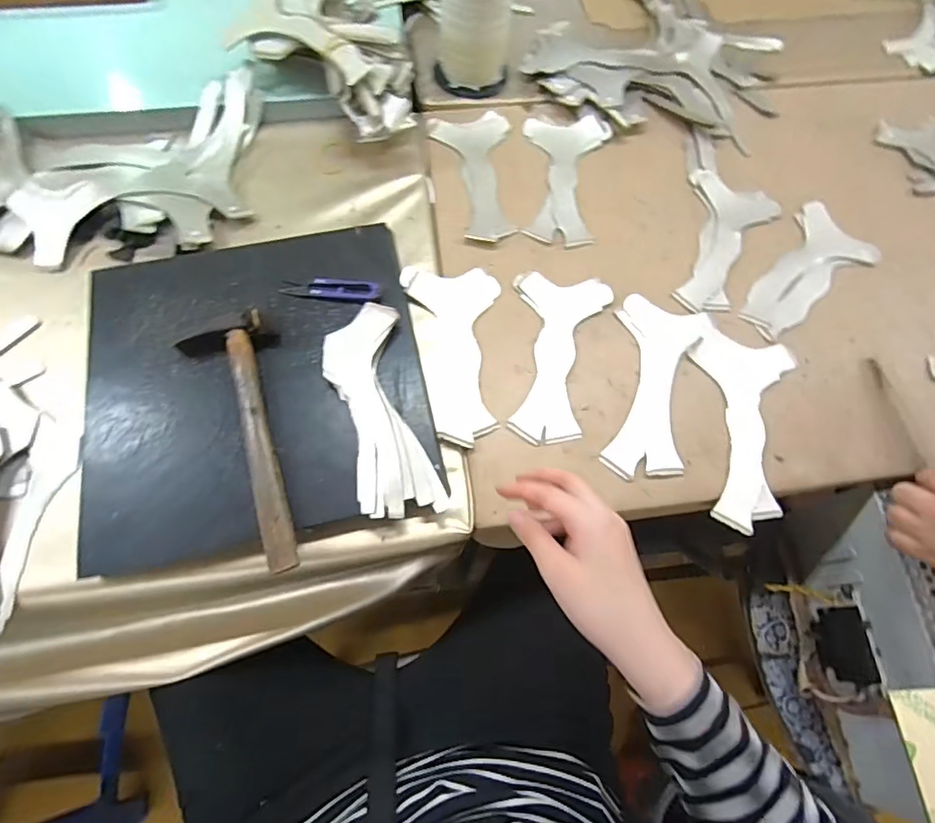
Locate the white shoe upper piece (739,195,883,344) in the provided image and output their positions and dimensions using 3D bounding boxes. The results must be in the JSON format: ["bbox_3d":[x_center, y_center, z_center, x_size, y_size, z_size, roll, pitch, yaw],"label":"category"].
[{"bbox_3d":[0.369,-0.148,0.580,0.089,0.005,0.189,40,72,13],"label":"white shoe upper piece"}]

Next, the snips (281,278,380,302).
[{"bbox_3d":[-0.135,-0.124,0.526,0.098,0.011,0.023,7,68,1],"label":"snips"}]

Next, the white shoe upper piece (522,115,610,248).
[{"bbox_3d":[0.113,-0.276,0.624,0.095,0.006,0.186,7,68,1],"label":"white shoe upper piece"}]

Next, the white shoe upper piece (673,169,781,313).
[{"bbox_3d":[0.293,-0.187,0.594,0.100,0.006,0.192,13,69,4],"label":"white shoe upper piece"}]

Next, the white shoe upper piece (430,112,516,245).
[{"bbox_3d":[0.020,-0.278,0.624,0.089,0.006,0.180,-12,68,-7],"label":"white shoe upper piece"}]

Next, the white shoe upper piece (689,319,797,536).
[{"bbox_3d":[0.257,0.011,0.511,0.098,0.005,0.199,18,69,5],"label":"white shoe upper piece"}]

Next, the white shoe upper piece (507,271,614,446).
[{"bbox_3d":[0.086,-0.057,0.535,0.094,0.004,0.186,11,68,3],"label":"white shoe upper piece"}]

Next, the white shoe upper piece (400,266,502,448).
[{"bbox_3d":[-0.011,-0.059,0.529,0.092,0.012,0.189,-4,68,-4],"label":"white shoe upper piece"}]

